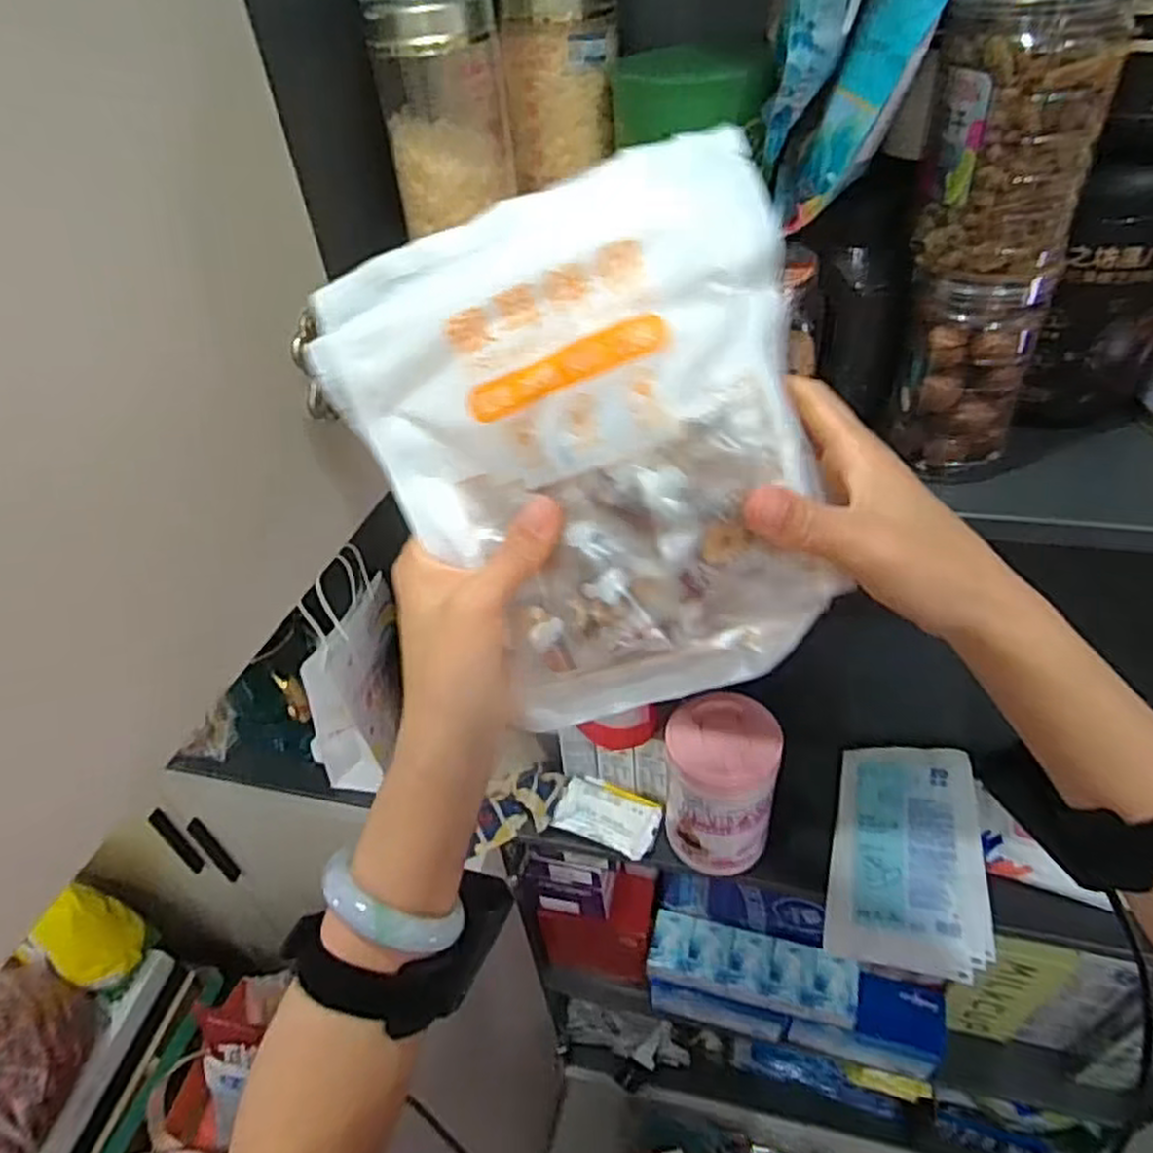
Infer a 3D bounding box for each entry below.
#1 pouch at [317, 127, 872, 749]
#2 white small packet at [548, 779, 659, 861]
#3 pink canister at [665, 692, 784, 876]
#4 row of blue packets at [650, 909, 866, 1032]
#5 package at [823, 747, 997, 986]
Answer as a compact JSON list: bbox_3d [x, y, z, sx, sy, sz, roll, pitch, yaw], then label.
[{"bbox_3d":[0.007,-0.044,0.315,0.181,0.208,0.023,-17,10,17],"label":"pouch"},{"bbox_3d":[0.033,0.246,0.795,0.102,0.020,0.071,15,46,22],"label":"white small packet"},{"bbox_3d":[0.138,0.199,0.733,0.097,0.176,0.100,5,43,13],"label":"pink canister"},{"bbox_3d":[0.228,0.520,1.013,0.257,0.065,0.083,9,57,12],"label":"row of blue packets"},{"bbox_3d":[0.322,0.266,0.744,0.137,0.018,0.218,0,53,27],"label":"package"}]

